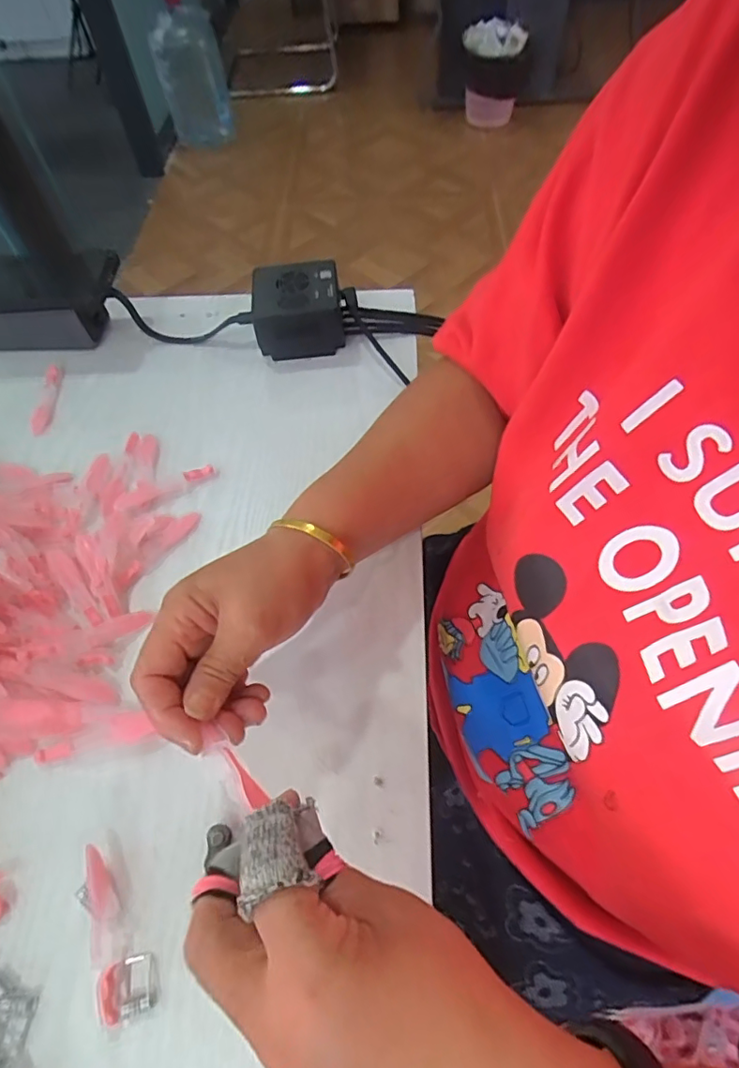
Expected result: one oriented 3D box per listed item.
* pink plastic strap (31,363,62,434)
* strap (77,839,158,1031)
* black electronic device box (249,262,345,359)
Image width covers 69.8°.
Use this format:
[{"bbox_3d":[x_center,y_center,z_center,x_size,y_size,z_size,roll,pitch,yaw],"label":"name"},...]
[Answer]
[{"bbox_3d":[-0.286,-0.122,0.472,0.017,0.009,0.078,-8,59,-1],"label":"pink plastic strap"},{"bbox_3d":[-0.132,0.200,0.268,0.022,0.013,0.077,-29,62,-13],"label":"strap"},{"bbox_3d":[-0.065,-0.203,0.484,0.080,0.051,0.081,-6,59,0],"label":"black electronic device box"}]

